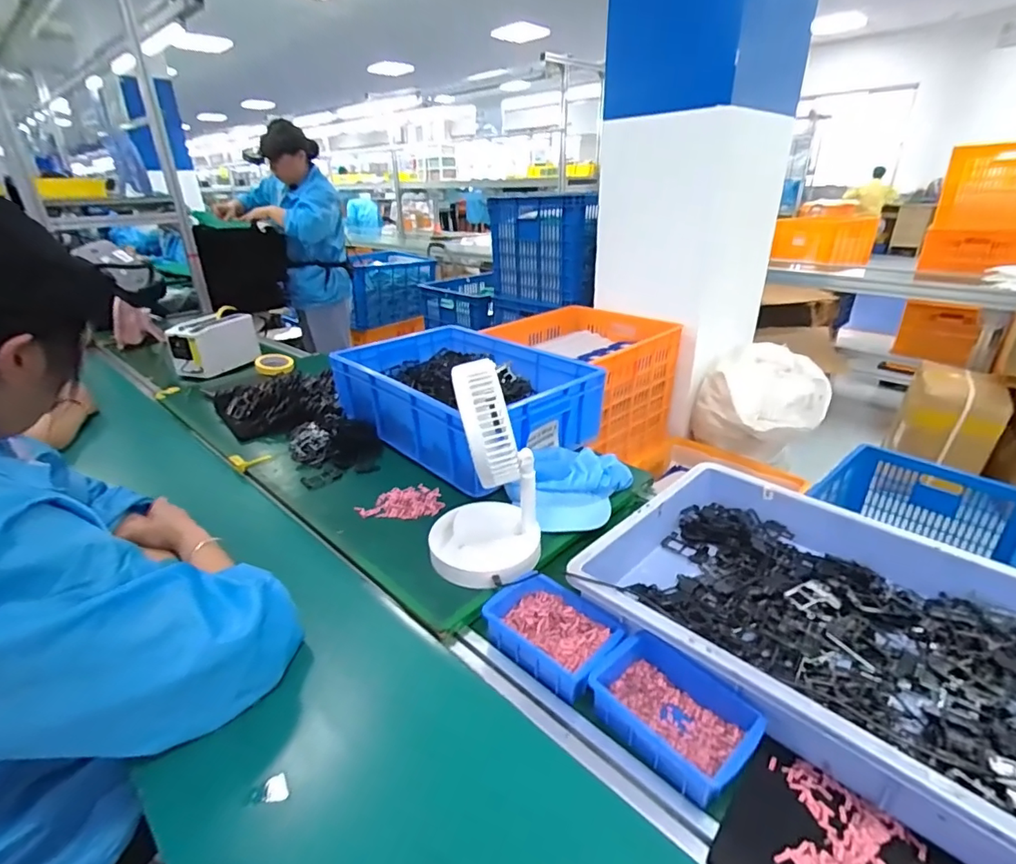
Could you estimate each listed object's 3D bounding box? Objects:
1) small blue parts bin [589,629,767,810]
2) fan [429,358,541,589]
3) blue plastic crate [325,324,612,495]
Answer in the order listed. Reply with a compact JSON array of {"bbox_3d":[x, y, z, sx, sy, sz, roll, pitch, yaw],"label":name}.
[{"bbox_3d":[0.170,0.278,0.525,0.109,0.041,0.151,-23,32,-36],"label":"small blue parts bin"},{"bbox_3d":[-0.038,0.051,0.704,0.157,0.288,0.167,-4,26,-3],"label":"fan"},{"bbox_3d":[-0.098,-0.076,1.122,0.367,0.156,0.515,-24,33,-36],"label":"blue plastic crate"}]

